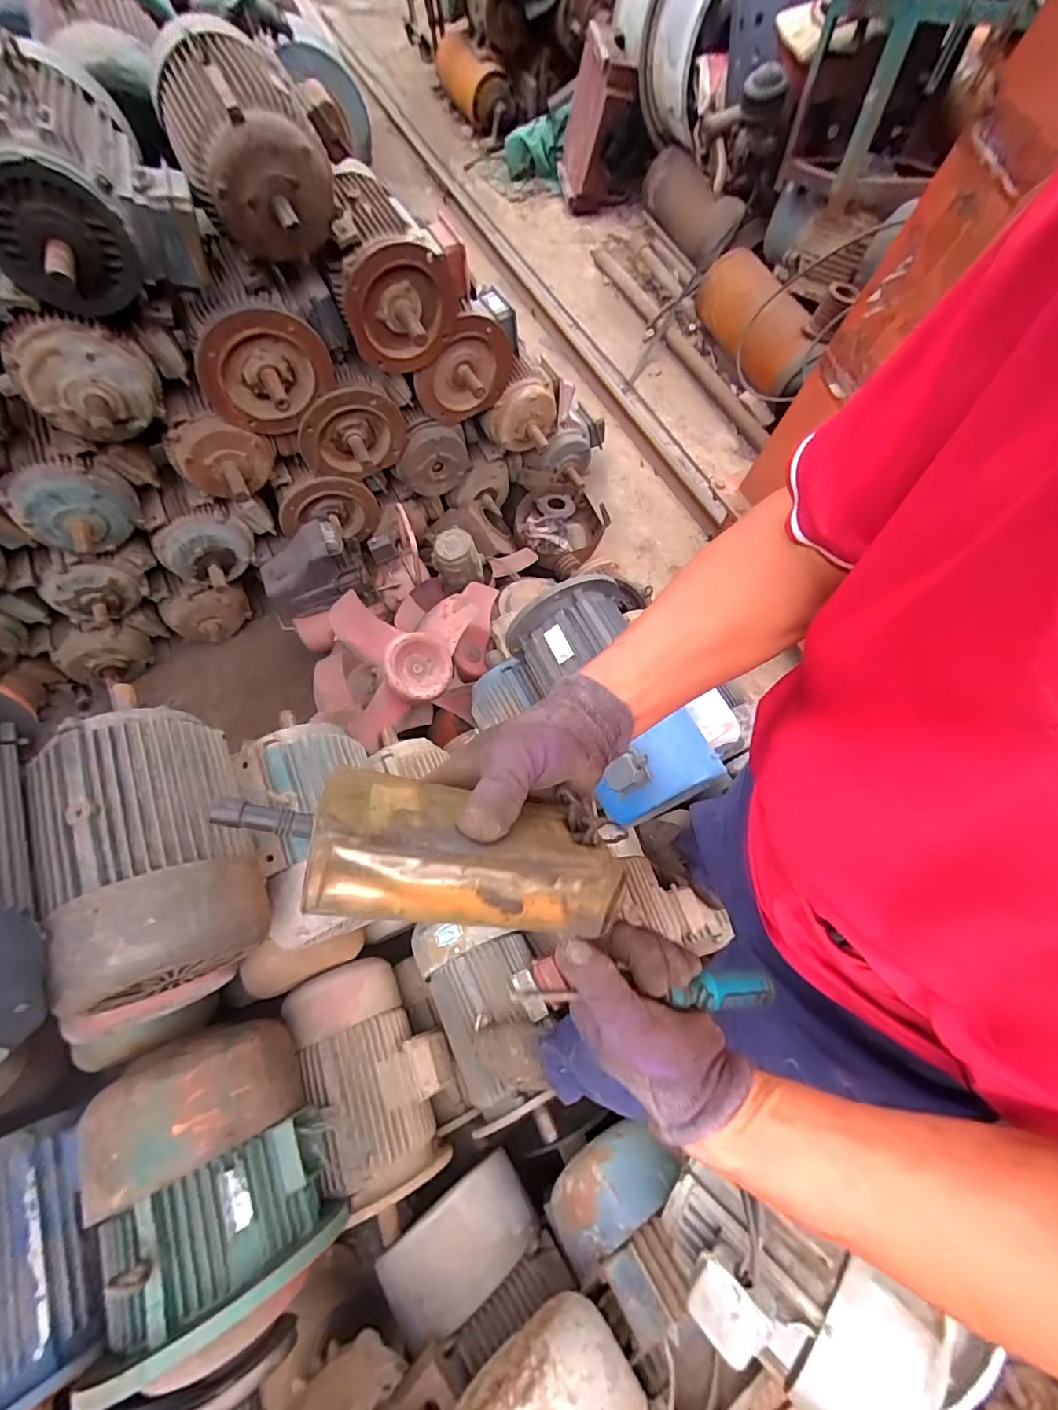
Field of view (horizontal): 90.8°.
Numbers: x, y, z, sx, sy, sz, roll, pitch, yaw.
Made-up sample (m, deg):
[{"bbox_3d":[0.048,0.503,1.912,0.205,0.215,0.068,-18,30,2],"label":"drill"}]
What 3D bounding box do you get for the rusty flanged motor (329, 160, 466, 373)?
[{"bbox_3d":[-0.359,-1.224,1.459,0.337,0.365,0.336,-9,69,-1],"label":"rusty flanged motor"}]

